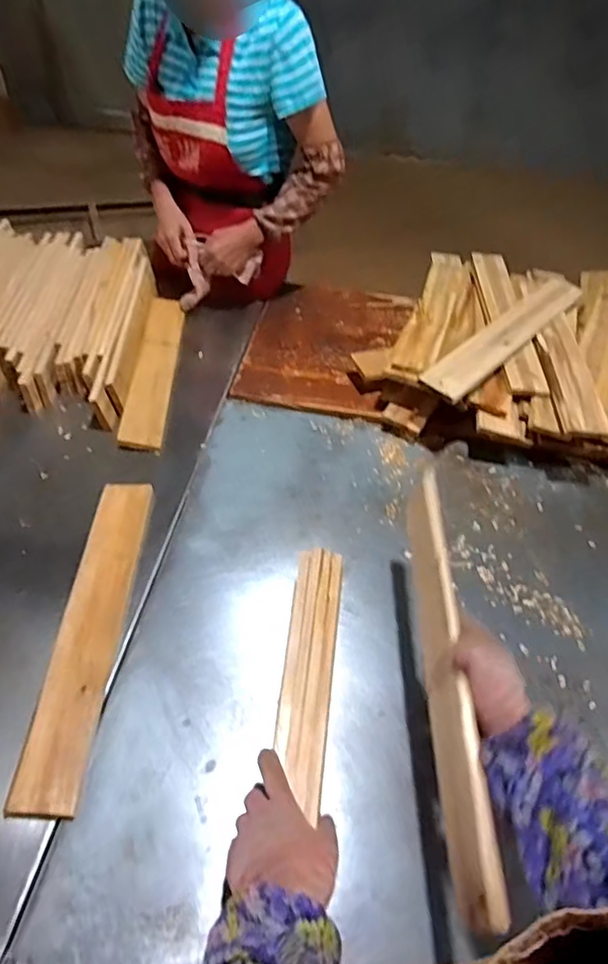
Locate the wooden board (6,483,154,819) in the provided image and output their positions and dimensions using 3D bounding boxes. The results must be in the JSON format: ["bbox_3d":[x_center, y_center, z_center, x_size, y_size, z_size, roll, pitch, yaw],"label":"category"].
[{"bbox_3d":[-0.299,0.193,0.789,0.085,0.023,0.489,2,45,-4],"label":"wooden board"}]

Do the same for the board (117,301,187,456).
[{"bbox_3d":[-0.315,-0.248,1.177,0.081,0.013,0.482,9,47,-13],"label":"board"}]

